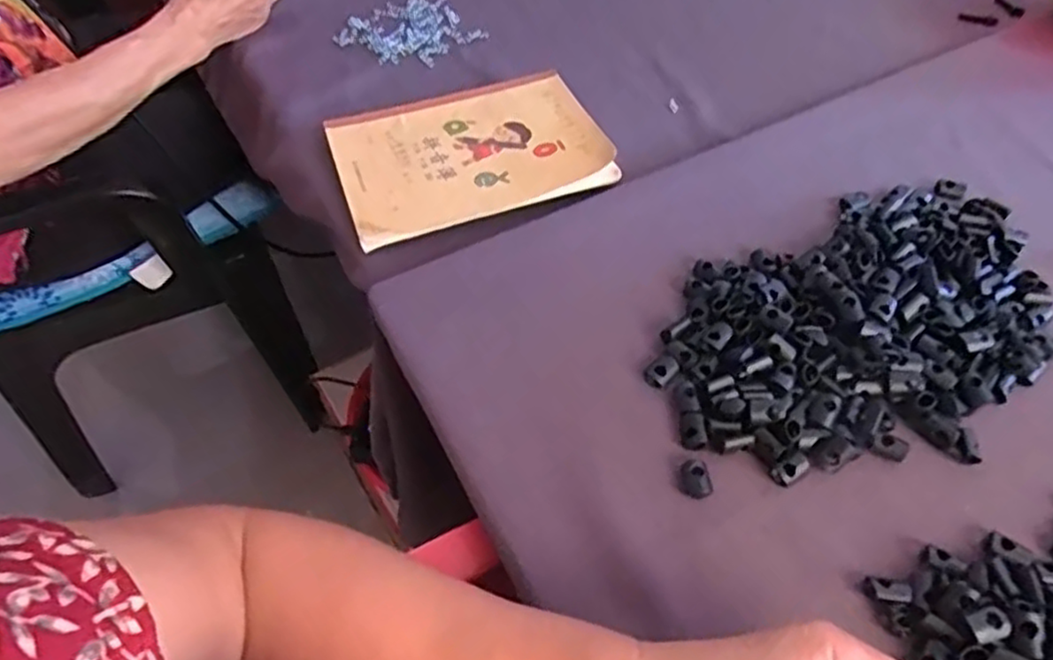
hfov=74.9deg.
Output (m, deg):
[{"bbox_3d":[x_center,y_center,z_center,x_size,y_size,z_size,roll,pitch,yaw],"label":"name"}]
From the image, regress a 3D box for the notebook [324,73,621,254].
[{"bbox_3d":[-0.047,-0.147,0.559,0.206,0.023,0.150,-15,55,-12],"label":"notebook"}]

